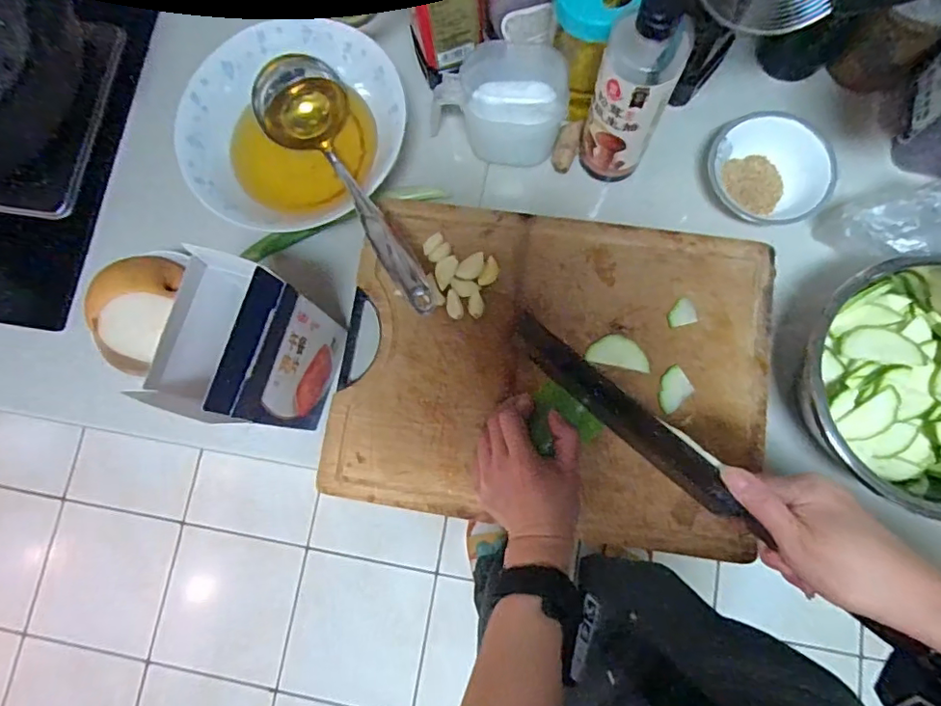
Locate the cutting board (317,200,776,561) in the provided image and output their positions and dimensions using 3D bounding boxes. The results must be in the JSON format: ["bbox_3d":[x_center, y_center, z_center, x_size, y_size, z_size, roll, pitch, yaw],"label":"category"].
[{"bbox_3d":[0.080,0.012,0.528,0.395,0.024,0.302,10,81,2],"label":"cutting board"}]

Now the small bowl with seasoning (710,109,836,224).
[{"bbox_3d":[0.306,-0.186,0.564,0.120,0.046,0.117,0,80,1],"label":"small bowl with seasoning"}]

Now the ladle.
[{"bbox_3d":[-0.121,-0.164,0.519,0.087,0.068,0.310,-27,64,-4],"label":"ladle"}]

